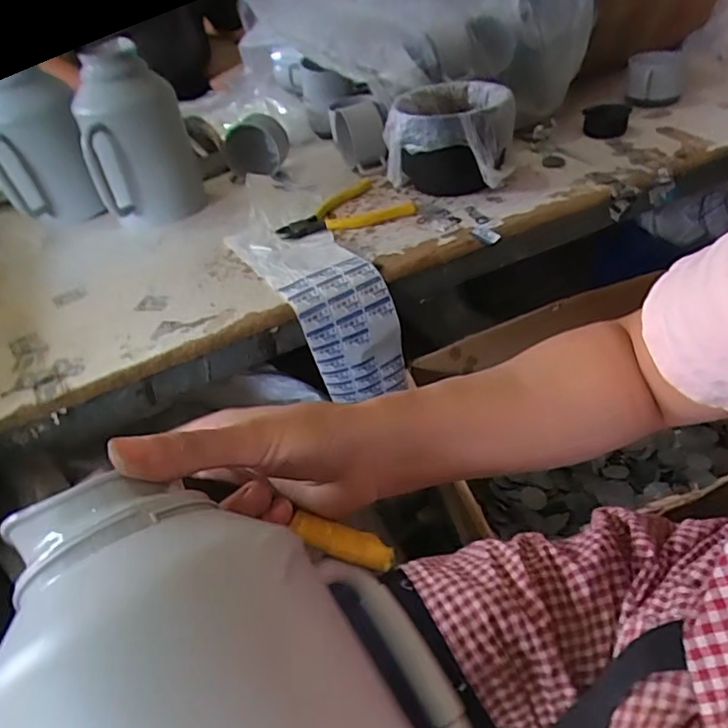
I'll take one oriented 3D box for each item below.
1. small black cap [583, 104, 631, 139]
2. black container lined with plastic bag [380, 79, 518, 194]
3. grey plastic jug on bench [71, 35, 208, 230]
[{"bbox_3d":[0.369,-0.375,0.863,0.065,0.034,0.075,11,44,22],"label":"small black cap"},{"bbox_3d":[0.114,-0.302,0.759,0.157,0.115,0.170,1,41,11],"label":"black container lined with plastic bag"},{"bbox_3d":[-0.312,-0.314,0.779,0.130,0.217,0.117,-15,41,-8],"label":"grey plastic jug on bench"}]

